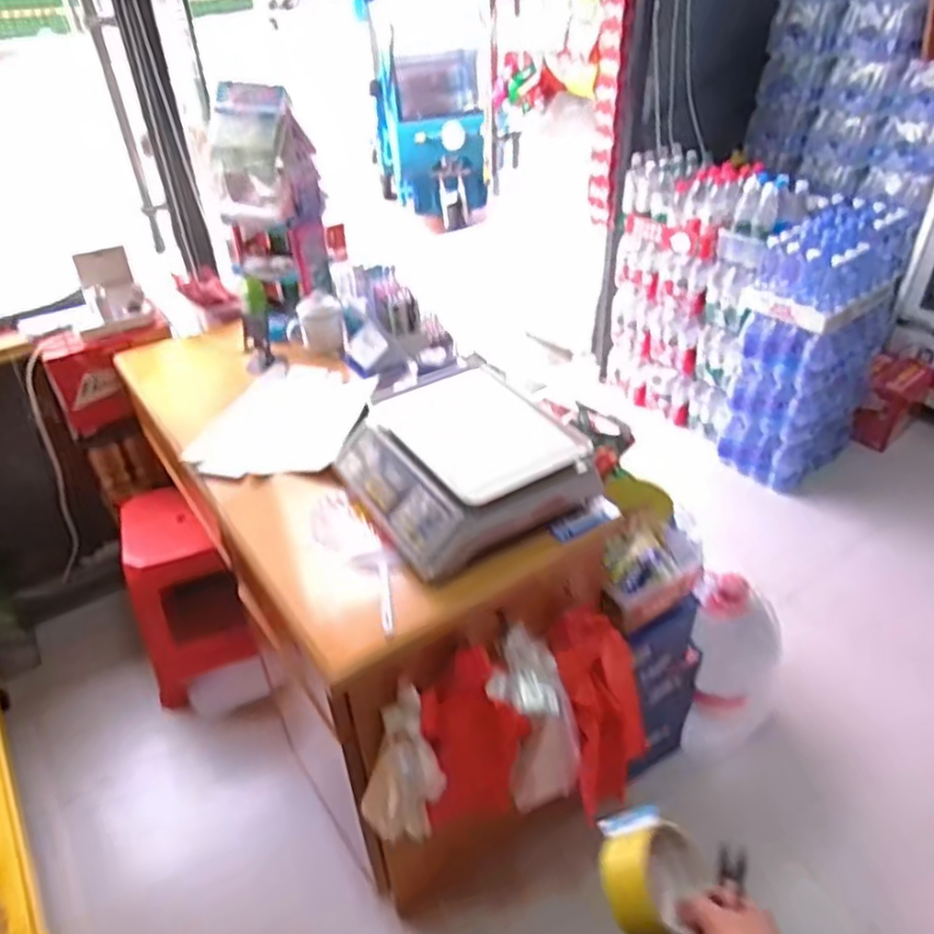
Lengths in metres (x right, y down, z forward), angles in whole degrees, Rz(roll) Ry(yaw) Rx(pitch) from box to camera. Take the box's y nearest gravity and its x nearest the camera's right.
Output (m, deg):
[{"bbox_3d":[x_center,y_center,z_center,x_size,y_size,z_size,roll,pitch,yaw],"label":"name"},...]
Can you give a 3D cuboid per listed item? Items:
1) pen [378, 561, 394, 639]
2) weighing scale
[{"bbox_3d":[-0.114,0.181,0.990,0.017,0.009,0.144,-7,38,-5],"label":"pen"},{"bbox_3d":[-0.022,-0.018,1.145,0.320,0.093,0.352,-24,43,-25],"label":"weighing scale"}]

